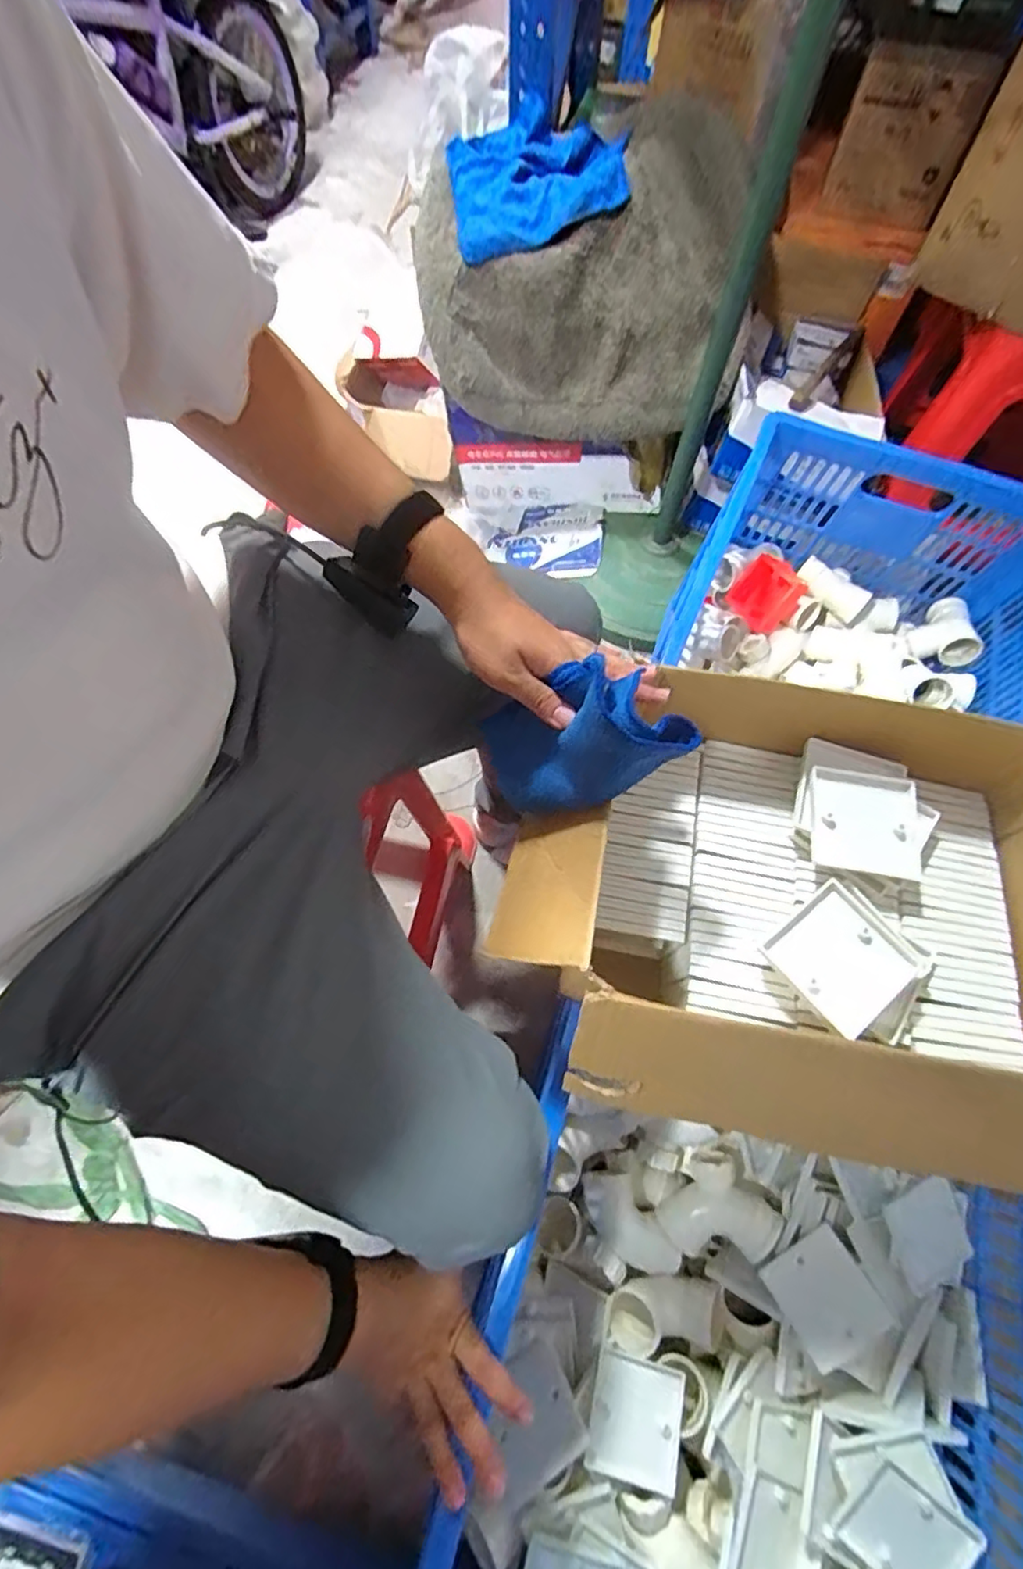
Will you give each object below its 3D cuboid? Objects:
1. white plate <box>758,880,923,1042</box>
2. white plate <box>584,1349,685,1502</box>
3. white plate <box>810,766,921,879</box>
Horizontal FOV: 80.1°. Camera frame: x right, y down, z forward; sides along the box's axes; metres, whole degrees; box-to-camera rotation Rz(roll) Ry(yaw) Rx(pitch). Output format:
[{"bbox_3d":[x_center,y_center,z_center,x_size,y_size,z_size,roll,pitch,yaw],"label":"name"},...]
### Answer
[{"bbox_3d":[0.249,0.128,0.458,0.090,0.011,0.083,-36,71,-15],"label":"white plate"},{"bbox_3d":[0.116,0.594,0.568,0.085,0.007,0.083,14,49,7],"label":"white plate"},{"bbox_3d":[0.292,0.032,0.506,0.084,0.018,0.084,7,66,2],"label":"white plate"}]

